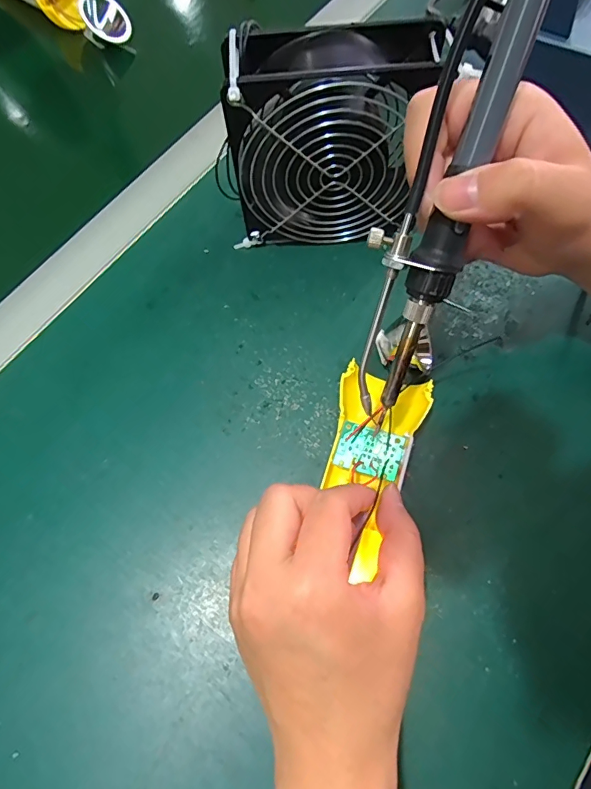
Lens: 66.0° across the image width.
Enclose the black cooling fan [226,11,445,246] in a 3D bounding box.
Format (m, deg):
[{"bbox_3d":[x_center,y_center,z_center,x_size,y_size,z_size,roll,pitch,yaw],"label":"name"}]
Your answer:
[{"bbox_3d":[0.022,-0.152,0.284,0.117,0.122,0.053,0,69,2],"label":"black cooling fan"}]

